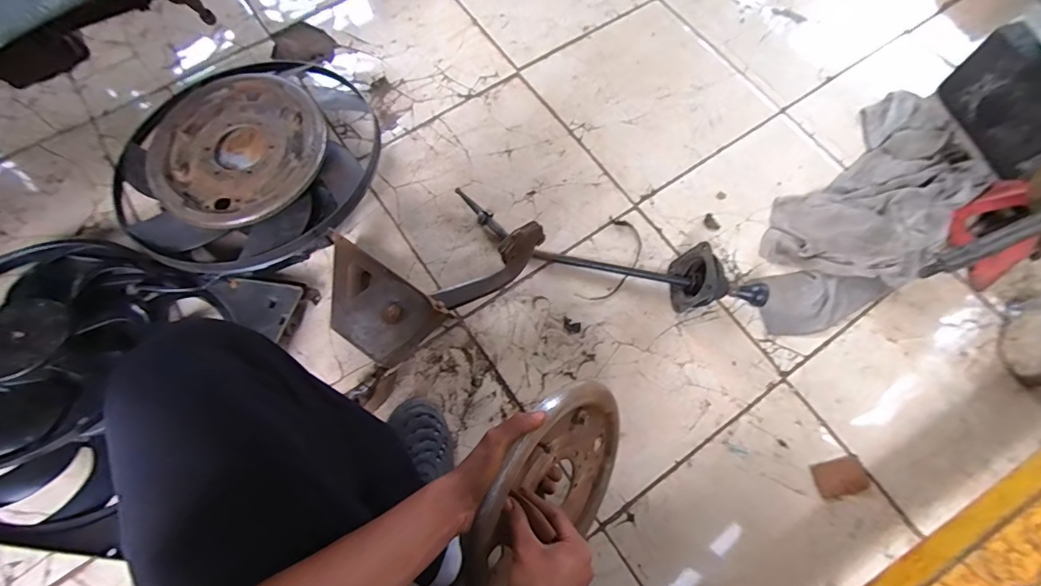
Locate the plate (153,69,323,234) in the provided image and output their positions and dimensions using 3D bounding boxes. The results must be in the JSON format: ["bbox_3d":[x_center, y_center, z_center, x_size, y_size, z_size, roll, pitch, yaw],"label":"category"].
[{"bbox_3d":[-0.483,-0.255,0.792,0.280,0.042,0.290,0,71,0],"label":"plate"}]

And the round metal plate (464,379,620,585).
[{"bbox_3d":[0.045,0.259,0.586,0.019,0.289,0.282,18,65,36],"label":"round metal plate"}]

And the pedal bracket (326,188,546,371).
[{"bbox_3d":[-0.159,-0.055,0.799,0.365,0.110,0.226,-34,74,-10],"label":"pedal bracket"}]

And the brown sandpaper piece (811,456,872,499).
[{"bbox_3d":[0.520,0.299,0.746,0.087,0.004,0.055,-14,66,-7],"label":"brown sandpaper piece"}]

